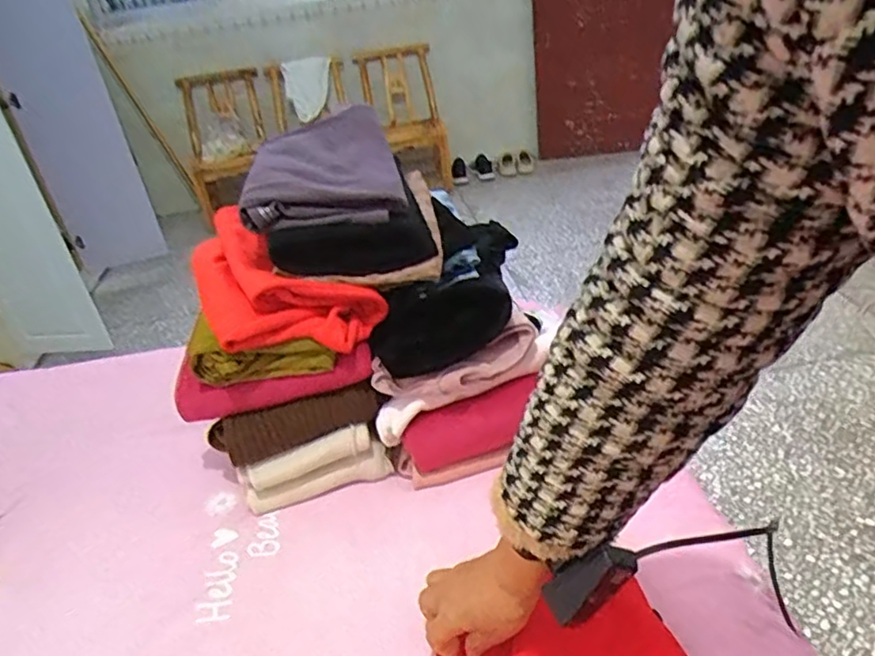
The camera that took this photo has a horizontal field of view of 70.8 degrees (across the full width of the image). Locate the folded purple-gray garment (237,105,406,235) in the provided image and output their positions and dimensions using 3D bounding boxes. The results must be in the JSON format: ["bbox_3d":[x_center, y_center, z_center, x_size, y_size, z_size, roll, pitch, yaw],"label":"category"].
[{"bbox_3d":[-0.142,-0.195,0.746,0.177,0.060,0.203,-7,56,-13],"label":"folded purple-gray garment"}]

